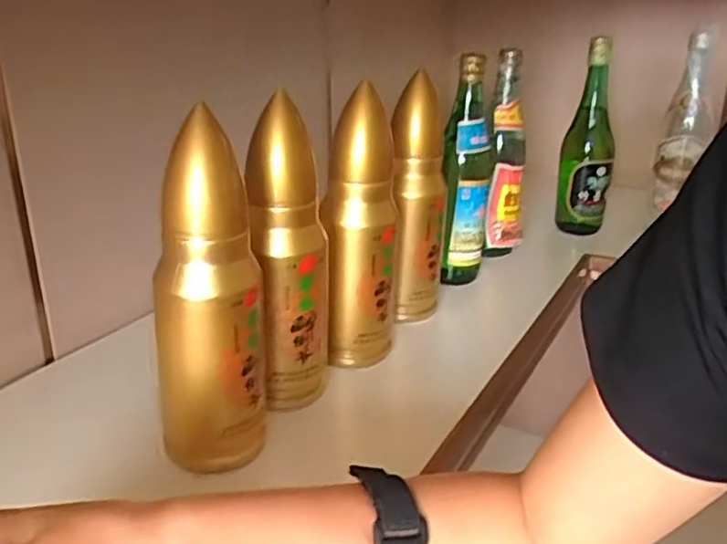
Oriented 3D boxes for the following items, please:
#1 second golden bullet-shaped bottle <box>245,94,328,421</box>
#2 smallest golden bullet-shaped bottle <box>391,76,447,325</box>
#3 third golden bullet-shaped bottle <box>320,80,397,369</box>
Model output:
[{"bbox_3d":[-0.059,-0.009,0.540,0.059,0.225,0.073,-2,22,-8],"label":"second golden bullet-shaped bottle"},{"bbox_3d":[0.054,-0.065,0.689,0.056,0.230,0.051,4,22,7],"label":"smallest golden bullet-shaped bottle"},{"bbox_3d":[-0.002,-0.034,0.597,0.061,0.231,0.064,2,21,3],"label":"third golden bullet-shaped bottle"}]

